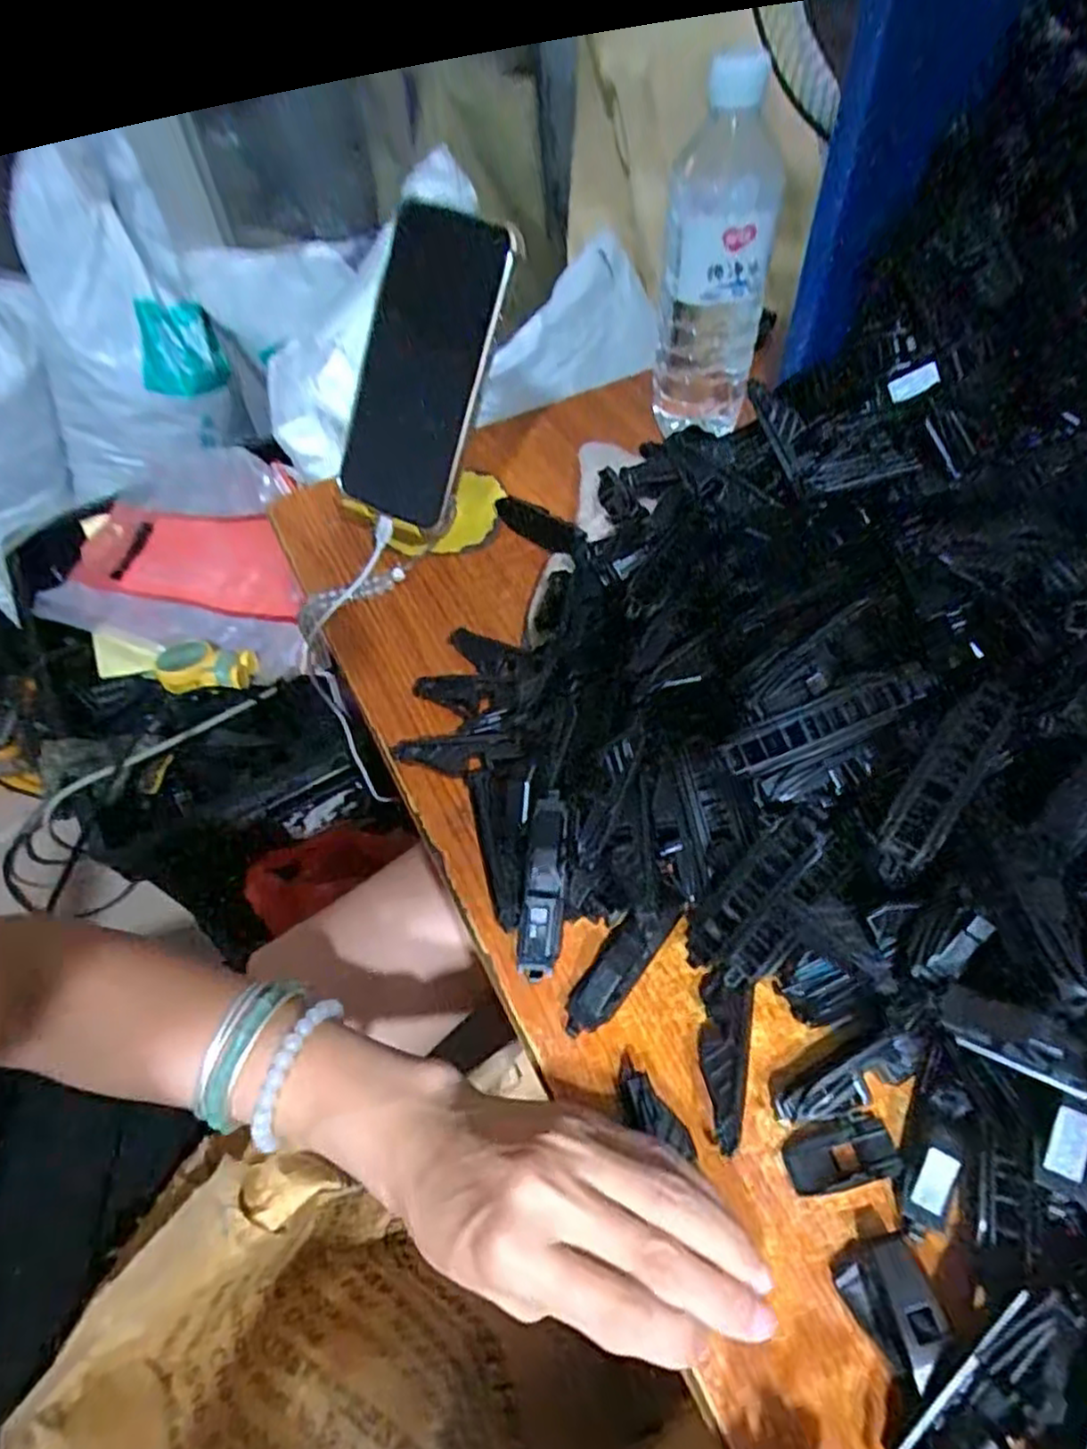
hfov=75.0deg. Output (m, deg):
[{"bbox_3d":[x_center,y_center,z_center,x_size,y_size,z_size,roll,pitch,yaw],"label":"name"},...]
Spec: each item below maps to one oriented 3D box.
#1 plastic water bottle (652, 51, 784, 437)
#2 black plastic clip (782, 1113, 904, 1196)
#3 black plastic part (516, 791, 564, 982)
[{"bbox_3d":[0.113,-0.298,0.465,0.066,0.196,0.064,7,56,8],"label":"plastic water bottle"},{"bbox_3d":[0.112,0.162,0.267,0.041,0.007,0.020,-11,55,-5],"label":"black plastic clip"},{"bbox_3d":[0.000,0.071,0.313,0.017,0.011,0.078,3,75,6],"label":"black plastic part"}]

